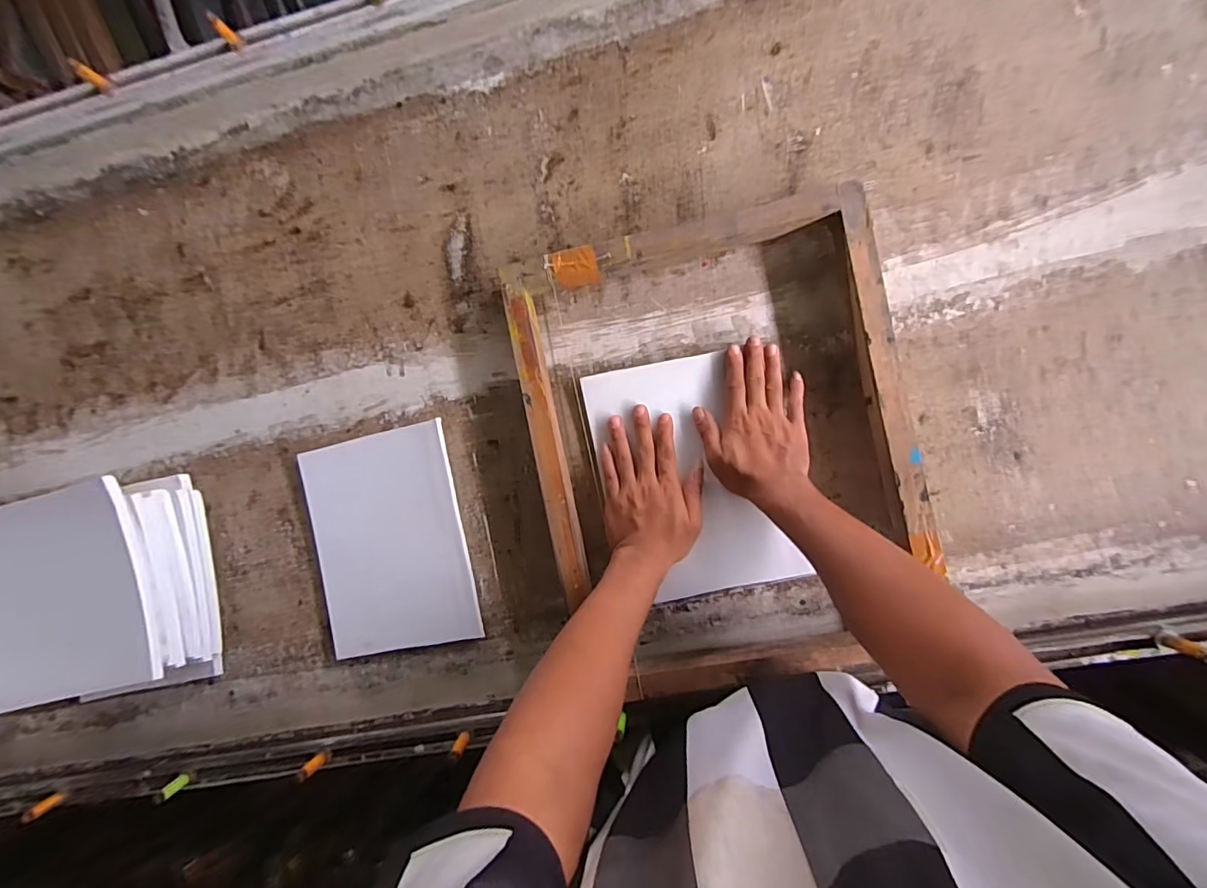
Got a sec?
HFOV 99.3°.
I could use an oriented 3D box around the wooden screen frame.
[{"bbox_3d":[0.130,0.006,0.584,0.406,0.054,0.546,-12,88,9],"label":"wooden screen frame"}]

